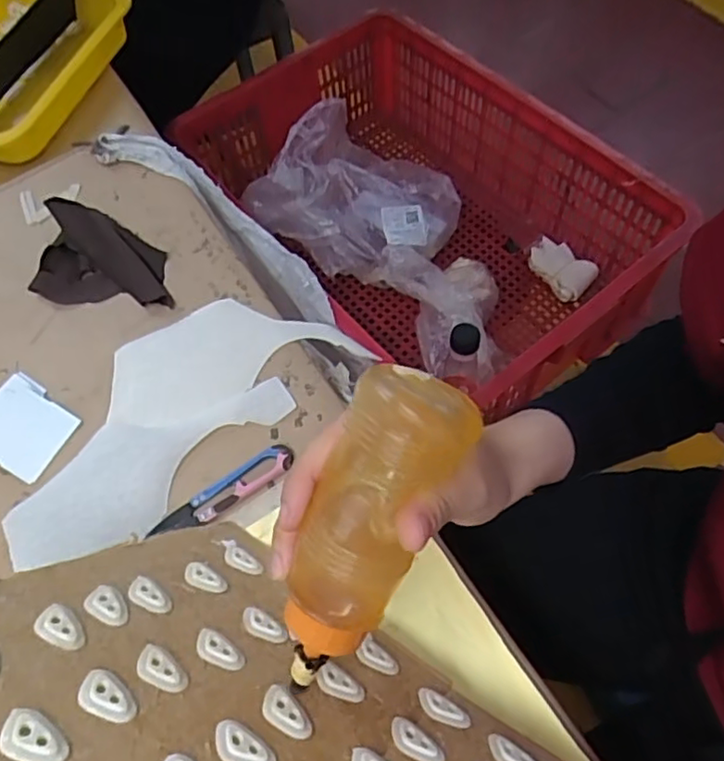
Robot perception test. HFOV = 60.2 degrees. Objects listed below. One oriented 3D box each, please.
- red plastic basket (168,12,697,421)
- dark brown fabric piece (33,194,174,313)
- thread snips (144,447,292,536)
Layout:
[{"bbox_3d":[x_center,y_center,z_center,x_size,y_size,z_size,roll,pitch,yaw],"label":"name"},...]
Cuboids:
[{"bbox_3d":[0.088,-0.251,0.900,0.377,0.217,0.627,-39,67,-17],"label":"red plastic basket"},{"bbox_3d":[-0.197,-0.098,0.485,0.109,0.027,0.077,4,62,5],"label":"dark brown fabric piece"},{"bbox_3d":[-0.087,0.070,0.393,0.096,0.006,0.020,-33,65,-14],"label":"thread snips"}]

